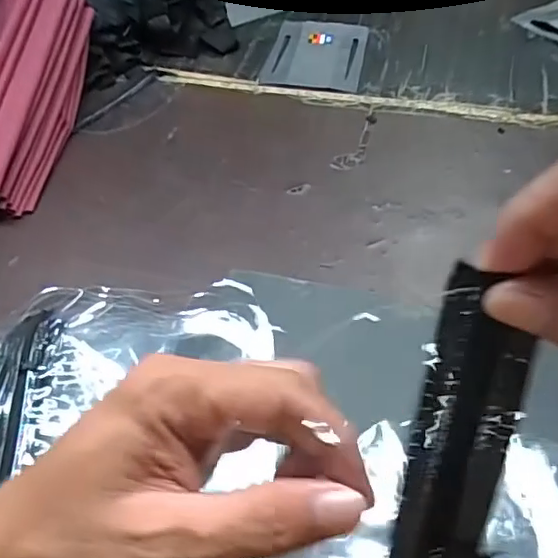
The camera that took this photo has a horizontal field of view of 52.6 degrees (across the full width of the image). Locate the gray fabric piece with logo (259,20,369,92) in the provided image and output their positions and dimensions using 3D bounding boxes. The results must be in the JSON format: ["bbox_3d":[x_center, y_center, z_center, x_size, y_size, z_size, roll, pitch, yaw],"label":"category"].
[{"bbox_3d":[0.073,-0.430,1.080,0.176,0.010,0.229,8,53,8],"label":"gray fabric piece with logo"}]

